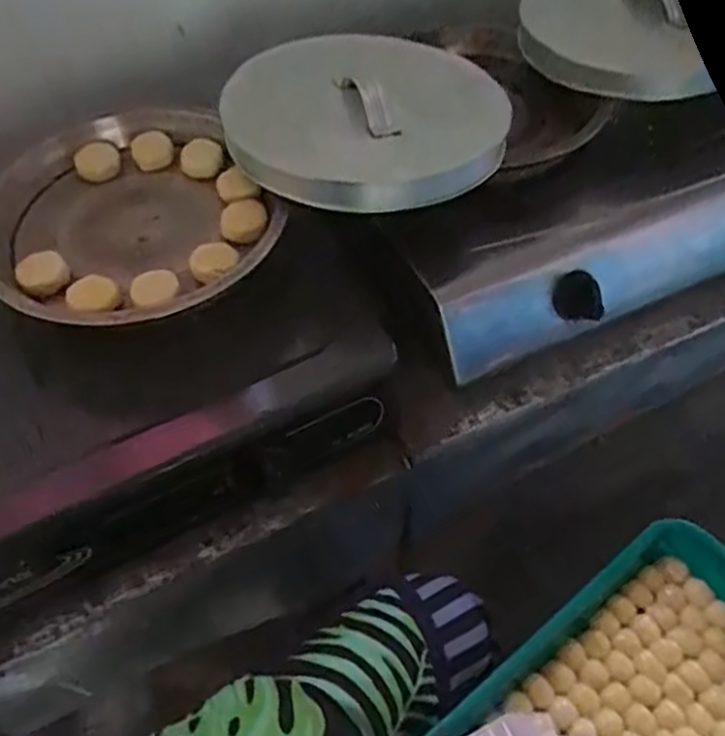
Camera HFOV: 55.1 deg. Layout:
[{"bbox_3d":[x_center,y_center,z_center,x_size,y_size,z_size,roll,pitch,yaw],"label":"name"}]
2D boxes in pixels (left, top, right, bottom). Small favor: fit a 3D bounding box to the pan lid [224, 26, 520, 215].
[{"bbox_3d":[0.004,-0.218,0.610,0.241,0.050,0.202,-15,56,-9],"label":"pan lid"}]

